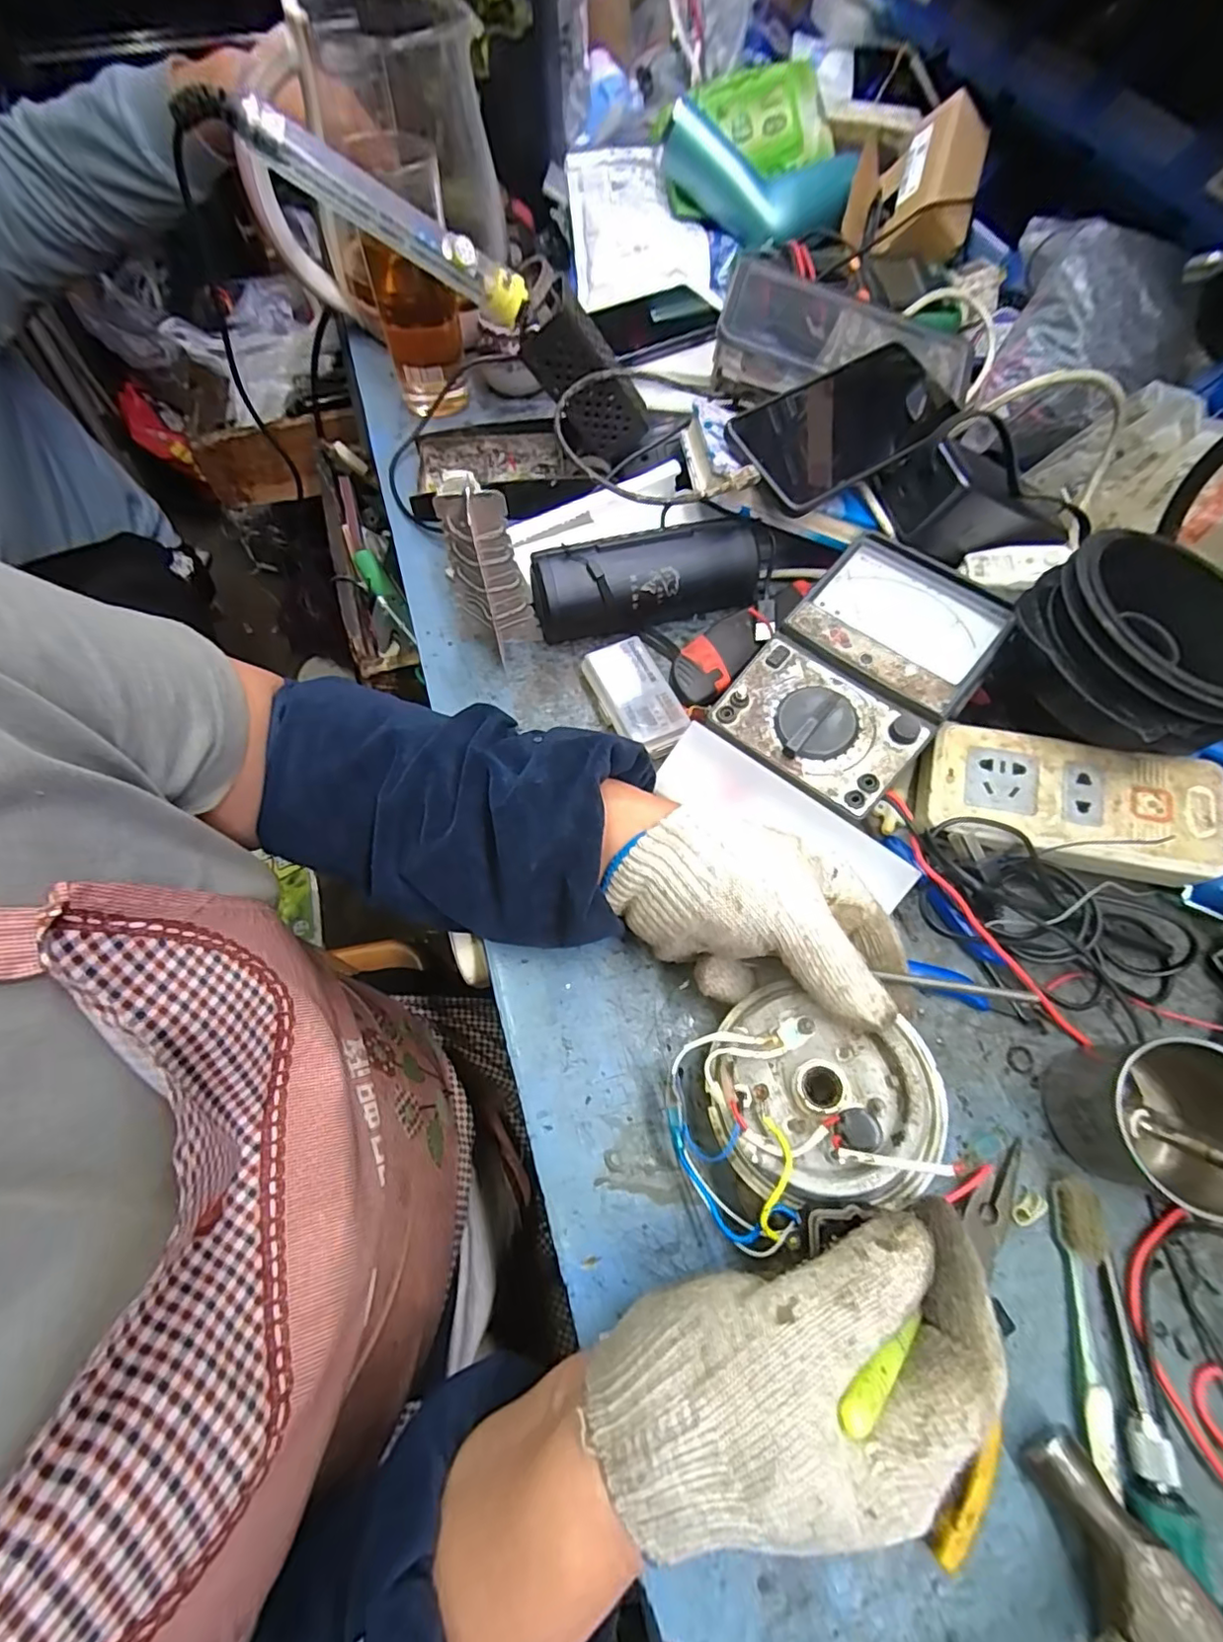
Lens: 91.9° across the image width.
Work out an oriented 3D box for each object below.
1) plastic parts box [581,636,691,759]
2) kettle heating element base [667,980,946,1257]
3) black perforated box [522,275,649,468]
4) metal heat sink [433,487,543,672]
[{"bbox_3d":[0.016,-0.080,0.387,0.042,0.018,0.084,-23,69,-13],"label":"plastic parts box"},{"bbox_3d":[0.082,0.120,0.261,0.115,0.031,0.093,-24,57,2],"label":"kettle heating element base"},{"bbox_3d":[-0.016,-0.288,0.398,0.051,0.102,0.022,-22,65,21],"label":"black perforated box"},{"bbox_3d":[-0.073,-0.149,0.364,0.037,0.116,0.033,35,68,12],"label":"metal heat sink"}]

